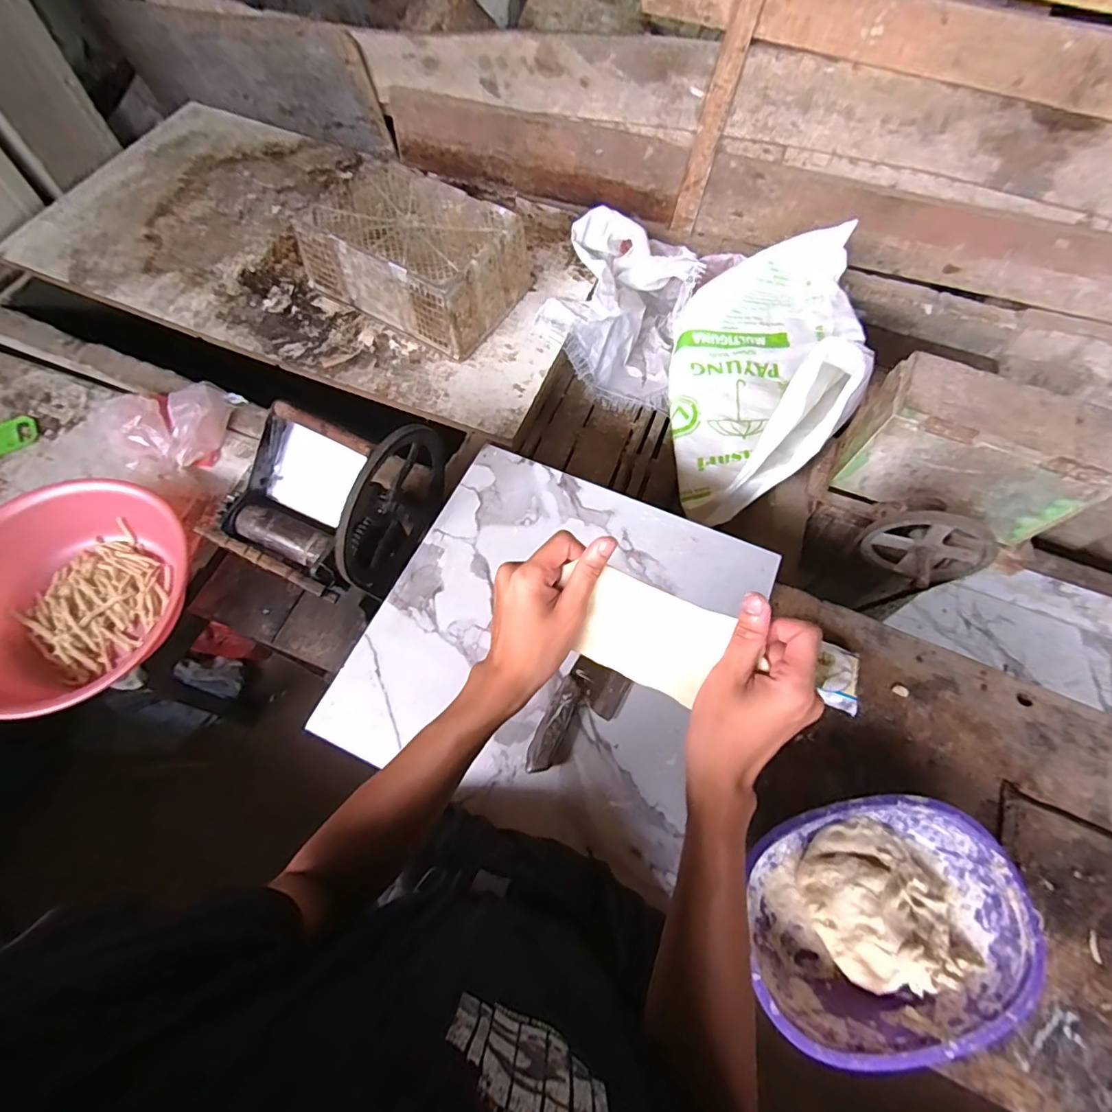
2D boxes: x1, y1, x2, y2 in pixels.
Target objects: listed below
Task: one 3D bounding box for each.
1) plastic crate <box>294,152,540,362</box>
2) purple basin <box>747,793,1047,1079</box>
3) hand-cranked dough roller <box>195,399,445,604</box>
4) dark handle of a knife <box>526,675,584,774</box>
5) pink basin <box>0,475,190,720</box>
[{"bbox_3d":[-0.325,-0.712,1.241,0.461,0.168,0.325,33,68,11],"label":"plastic crate"},{"bbox_3d":[0.342,0.391,0.574,0.299,0.101,0.219,-7,66,-6],"label":"purple basin"},{"bbox_3d":[-0.342,-0.100,0.809,0.233,0.228,0.296,25,67,8],"label":"hand-cranked dough roller"},{"bbox_3d":[-0.001,0.211,0.659,0.032,0.021,0.122,26,67,8],"label":"dark handle of a knife"},{"bbox_3d":[-0.842,0.064,0.909,0.393,0.149,0.420,1,65,-3],"label":"pink basin"}]

